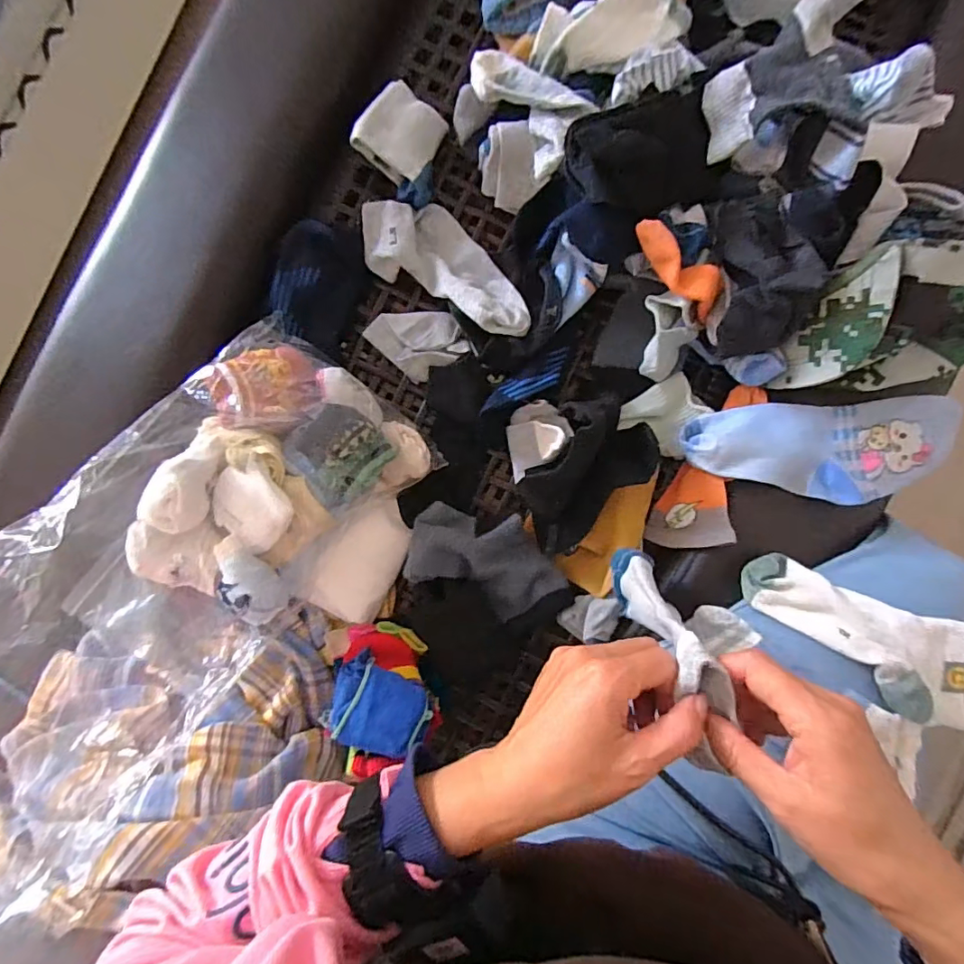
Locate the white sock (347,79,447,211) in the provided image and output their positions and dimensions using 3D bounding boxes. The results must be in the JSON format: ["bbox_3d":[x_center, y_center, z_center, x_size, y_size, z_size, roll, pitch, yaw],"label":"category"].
[{"bbox_3d":[-0.074,-0.337,0.500,0.083,0.036,0.088,35,90,4],"label":"white sock"}]

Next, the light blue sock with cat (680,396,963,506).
[{"bbox_3d":[0.290,-0.026,0.440,0.210,0.043,0.083,-1,88,4],"label":"light blue sock with cat"}]

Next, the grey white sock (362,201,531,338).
[{"bbox_3d":[-0.031,-0.221,0.501,0.203,0.050,0.090,32,90,4],"label":"grey white sock"}]

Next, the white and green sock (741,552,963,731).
[{"bbox_3d":[0.288,0.112,0.378,0.170,0.046,0.078,31,90,19],"label":"white and green sock"}]

